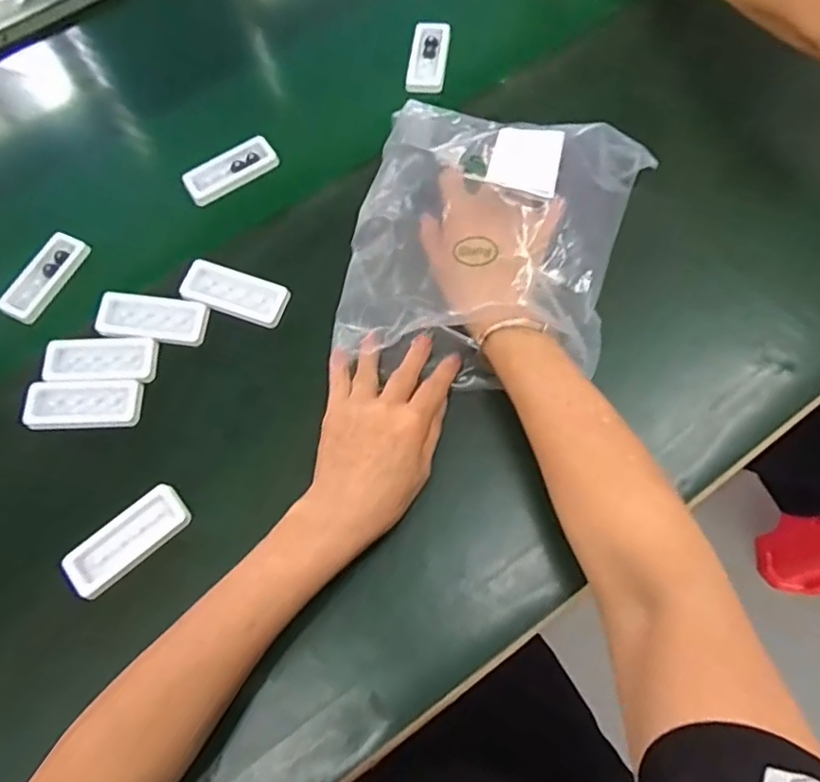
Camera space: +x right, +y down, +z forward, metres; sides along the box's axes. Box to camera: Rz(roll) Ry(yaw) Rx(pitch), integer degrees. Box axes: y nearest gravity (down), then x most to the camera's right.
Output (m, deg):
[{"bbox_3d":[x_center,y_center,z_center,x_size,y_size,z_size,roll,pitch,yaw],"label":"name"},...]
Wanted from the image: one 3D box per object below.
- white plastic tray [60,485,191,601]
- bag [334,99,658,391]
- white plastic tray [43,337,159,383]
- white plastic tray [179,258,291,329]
[{"bbox_3d":[-0.202,0.106,0.433,0.086,0.014,0.037,-38,69,-13],"label":"white plastic tray"},{"bbox_3d":[0.061,-0.122,0.472,0.204,0.087,0.232,14,68,9],"label":"bag"},{"bbox_3d":[-0.248,-0.026,0.488,0.088,0.013,0.036,-1,66,3],"label":"white plastic tray"},{"bbox_3d":[-0.146,-0.083,0.505,0.087,0.013,0.038,19,68,11],"label":"white plastic tray"}]

